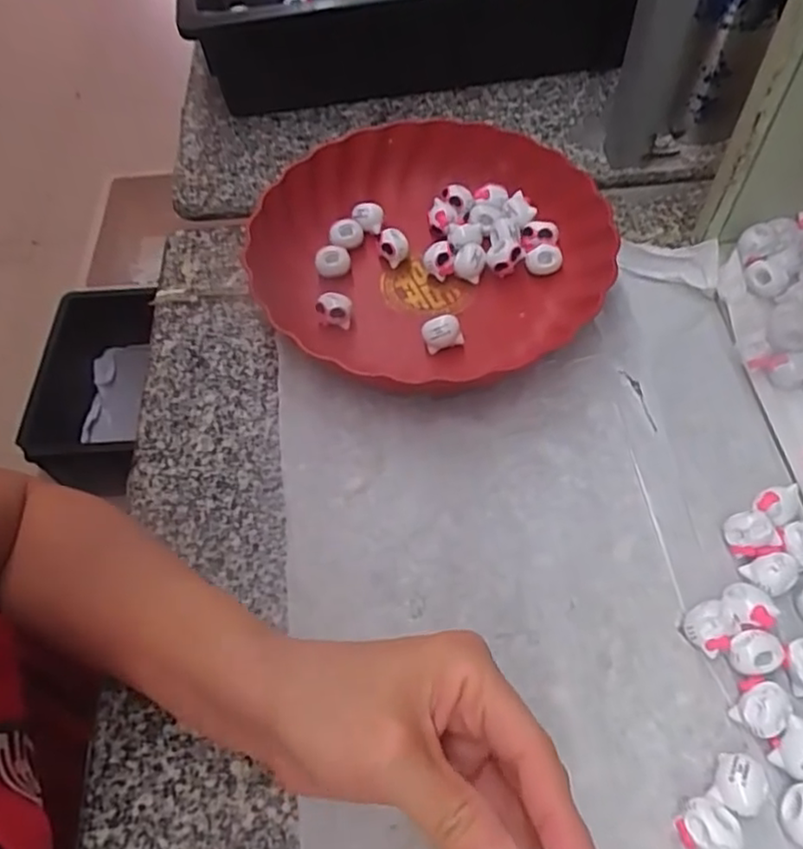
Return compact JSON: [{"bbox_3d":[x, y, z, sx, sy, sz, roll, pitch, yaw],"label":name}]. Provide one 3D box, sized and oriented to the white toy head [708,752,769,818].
[{"bbox_3d":[0.155,0.165,0.302,0.025,0.018,0.023,-2,58,3],"label":"white toy head"}]

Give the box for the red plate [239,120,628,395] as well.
[{"bbox_3d":[0.022,-0.123,0.473,0.228,0.046,0.228,-2,58,3],"label":"red plate"}]

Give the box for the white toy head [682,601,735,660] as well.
[{"bbox_3d":[0.157,0.105,0.339,0.020,0.020,0.022,-2,58,3],"label":"white toy head"}]

